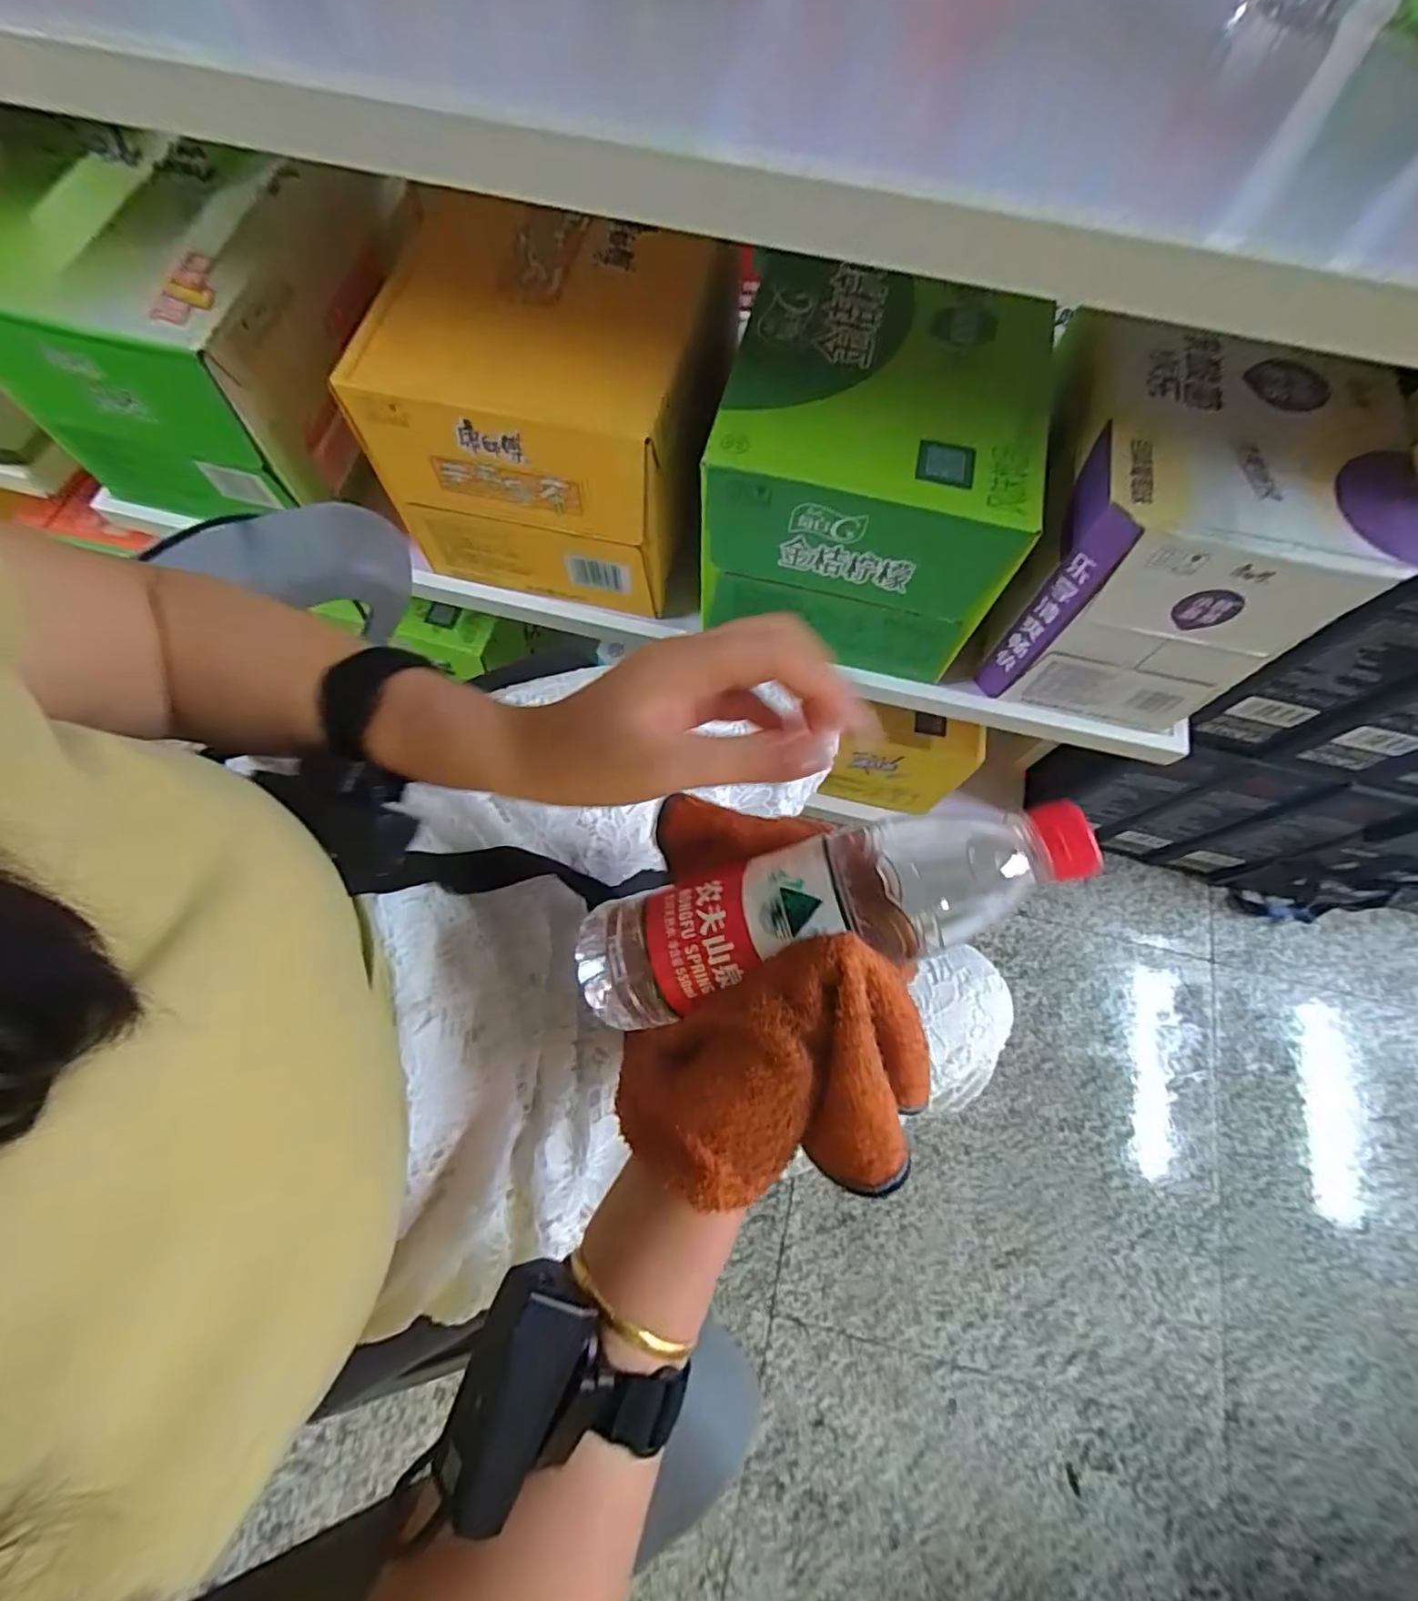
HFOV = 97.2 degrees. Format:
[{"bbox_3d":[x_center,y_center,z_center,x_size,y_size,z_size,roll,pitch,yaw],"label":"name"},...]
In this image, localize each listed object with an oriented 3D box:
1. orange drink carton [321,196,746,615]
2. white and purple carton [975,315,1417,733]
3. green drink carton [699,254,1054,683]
[{"bbox_3d":[-0.142,-0.345,0.573,0.259,0.197,0.222,12,71,2],"label":"orange drink carton"},{"bbox_3d":[0.375,-0.213,0.534,0.210,0.215,0.195,13,71,2],"label":"white and purple carton"},{"bbox_3d":[0.133,-0.283,0.554,0.235,0.187,0.231,12,71,2],"label":"green drink carton"}]

